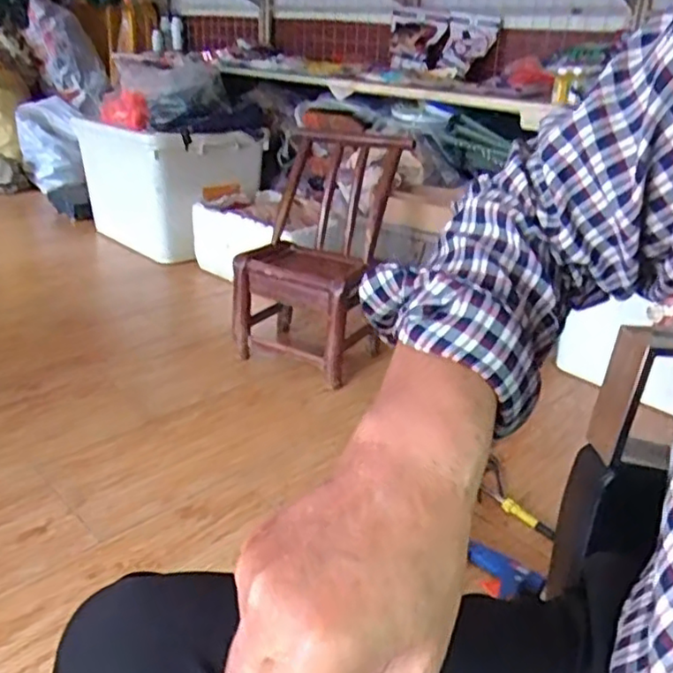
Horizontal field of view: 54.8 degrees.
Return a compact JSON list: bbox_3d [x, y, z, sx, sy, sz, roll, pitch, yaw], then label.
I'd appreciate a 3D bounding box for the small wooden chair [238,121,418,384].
[{"bbox_3d":[-0.052,-0.219,1.703,0.351,0.586,0.383,11,27,16],"label":"small wooden chair"}]

